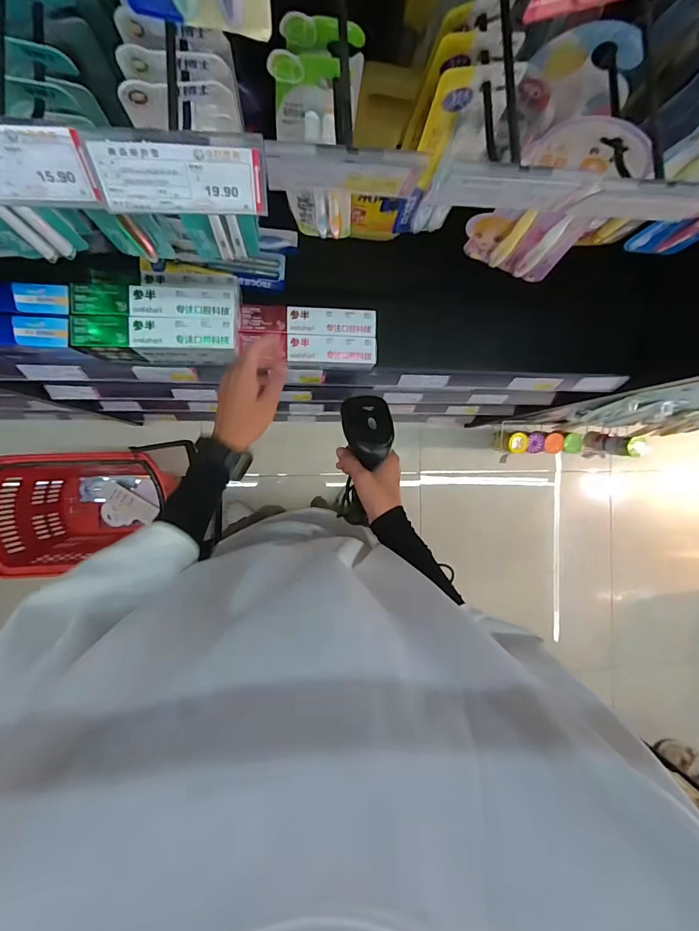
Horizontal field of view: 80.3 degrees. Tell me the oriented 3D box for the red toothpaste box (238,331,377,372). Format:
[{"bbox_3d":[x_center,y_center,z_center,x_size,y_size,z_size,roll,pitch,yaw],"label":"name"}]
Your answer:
[{"bbox_3d":[-0.069,-0.191,0.703,0.223,0.046,0.051,0,90,-7],"label":"red toothpaste box"}]

